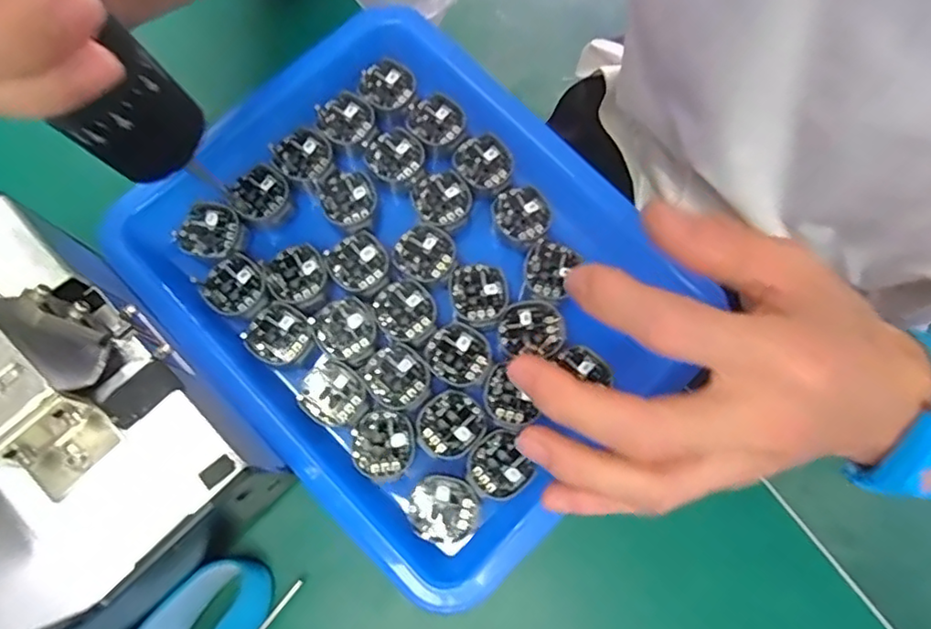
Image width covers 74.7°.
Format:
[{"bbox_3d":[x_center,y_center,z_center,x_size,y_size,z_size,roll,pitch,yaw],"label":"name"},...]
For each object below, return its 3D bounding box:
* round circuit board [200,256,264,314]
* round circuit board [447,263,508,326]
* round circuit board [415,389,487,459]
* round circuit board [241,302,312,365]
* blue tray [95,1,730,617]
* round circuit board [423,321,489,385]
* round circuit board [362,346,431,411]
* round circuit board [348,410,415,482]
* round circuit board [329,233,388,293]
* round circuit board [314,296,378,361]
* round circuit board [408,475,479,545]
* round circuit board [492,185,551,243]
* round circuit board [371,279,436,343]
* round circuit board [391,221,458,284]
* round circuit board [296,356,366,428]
[{"bbox_3d":[-0.099,-0.013,0.258,0.024,0.005,0.024,0,78,-1],"label":"round circuit board"},{"bbox_3d":[0.005,-0.009,0.260,0.025,0.004,0.027,0,78,-1],"label":"round circuit board"},{"bbox_3d":[-0.006,0.044,0.247,0.024,0.004,0.027,42,81,7],"label":"round circuit board"},{"bbox_3d":[-0.078,0.008,0.253,0.025,0.004,0.024,0,78,-1],"label":"round circuit board"},{"bbox_3d":[-0.021,-0.018,0.256,0.178,0.020,0.210,-43,82,-9],"label":"blue tray"},{"bbox_3d":[-0.003,0.016,0.253,0.026,0.004,0.025,0,78,-1],"label":"round circuit board"},{"bbox_3d":[-0.029,0.026,0.251,0.026,0.005,0.024,0,78,-1],"label":"round circuit board"},{"bbox_3d":[-0.033,0.052,0.244,0.025,0.004,0.026,0,78,-1],"label":"round circuit board"},{"bbox_3d":[-0.046,-0.023,0.262,0.024,0.004,0.024,0,78,-1],"label":"round circuit board"},{"bbox_3d":[-0.050,0.005,0.255,0.025,0.004,0.025,0,78,-1],"label":"round circuit board"},{"bbox_3d":[-0.009,0.076,0.239,0.027,0.004,0.026,0,78,-1],"label":"round circuit board"},{"bbox_3d":[0.025,-0.045,0.269,0.026,0.004,0.024,0,78,-1],"label":"round circuit board"},{"bbox_3d":[-0.026,-0.002,0.257,0.026,0.004,0.024,0,78,-1],"label":"round circuit board"},{"bbox_3d":[-0.017,-0.027,0.263,0.025,0.004,0.026,0,78,-1],"label":"round circuit board"},{"bbox_3d":[-0.055,0.032,0.248,0.027,0.004,0.024,41,81,7],"label":"round circuit board"}]

